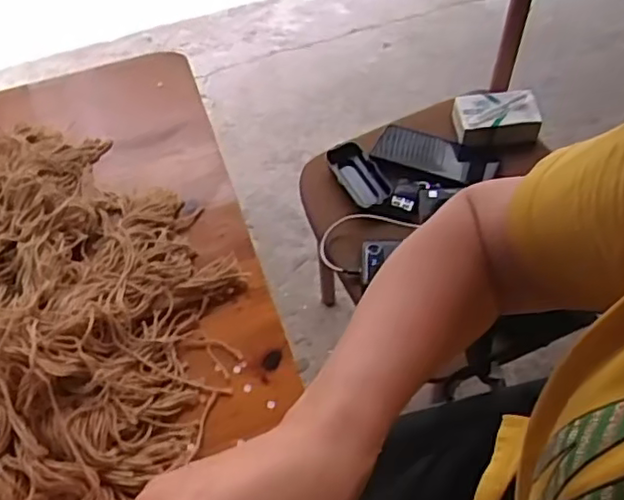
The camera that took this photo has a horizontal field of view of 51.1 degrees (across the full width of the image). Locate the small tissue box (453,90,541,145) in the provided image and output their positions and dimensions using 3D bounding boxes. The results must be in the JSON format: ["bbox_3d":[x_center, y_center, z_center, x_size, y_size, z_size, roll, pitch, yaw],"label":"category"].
[{"bbox_3d":[0.261,-0.191,0.930,0.117,0.034,0.069,-4,57,0],"label":"small tissue box"}]

